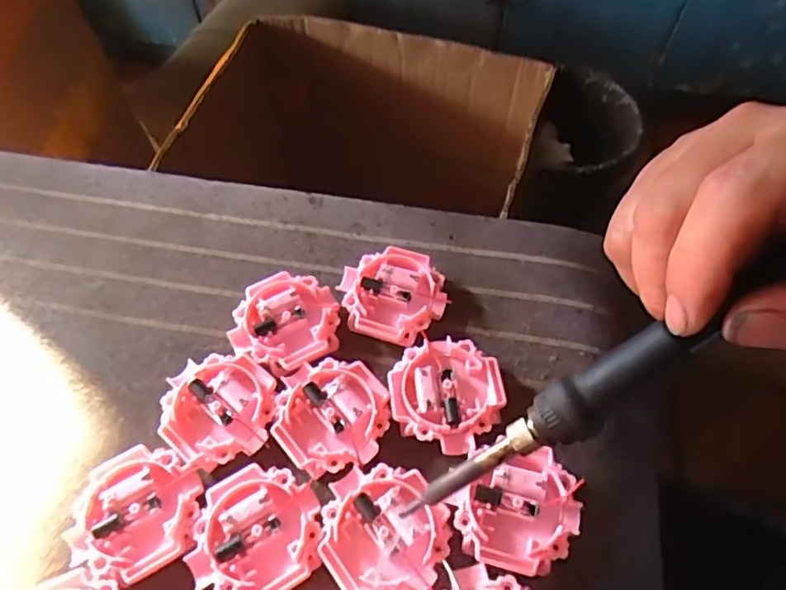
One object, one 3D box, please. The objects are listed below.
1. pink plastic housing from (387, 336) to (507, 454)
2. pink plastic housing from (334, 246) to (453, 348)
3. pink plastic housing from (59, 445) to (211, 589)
[{"bbox_3d":[0.025,0.046,0.275,0.051,0.013,0.051,-1,59,1],"label":"pink plastic housing"},{"bbox_3d":[0.000,0.000,0.305,0.054,0.013,0.050,9,60,7],"label":"pink plastic housing"},{"bbox_3d":[-0.109,0.094,0.251,0.050,0.016,0.050,-1,59,1],"label":"pink plastic housing"}]

